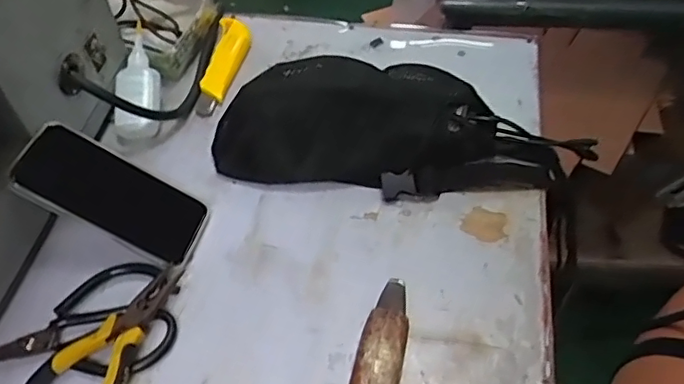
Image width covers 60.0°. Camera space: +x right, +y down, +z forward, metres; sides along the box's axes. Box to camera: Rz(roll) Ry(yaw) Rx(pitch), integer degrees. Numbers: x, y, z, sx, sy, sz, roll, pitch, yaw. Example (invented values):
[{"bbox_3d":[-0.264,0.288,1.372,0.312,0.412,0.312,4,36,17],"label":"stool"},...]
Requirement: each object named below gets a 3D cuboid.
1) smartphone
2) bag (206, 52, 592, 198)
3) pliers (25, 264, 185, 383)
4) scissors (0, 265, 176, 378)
[{"bbox_3d":[-0.203,0.003,0.532,0.164,0.016,0.077,31,52,-16],"label":"smartphone"},{"bbox_3d":[0.051,-0.075,0.604,0.356,0.064,0.158,-2,52,2],"label":"bag"},{"bbox_3d":[-0.186,0.125,0.491,0.069,0.028,0.159,21,56,19],"label":"pliers"},{"bbox_3d":[-0.228,0.121,0.502,0.162,0.013,0.095,-18,53,-11],"label":"scissors"}]

